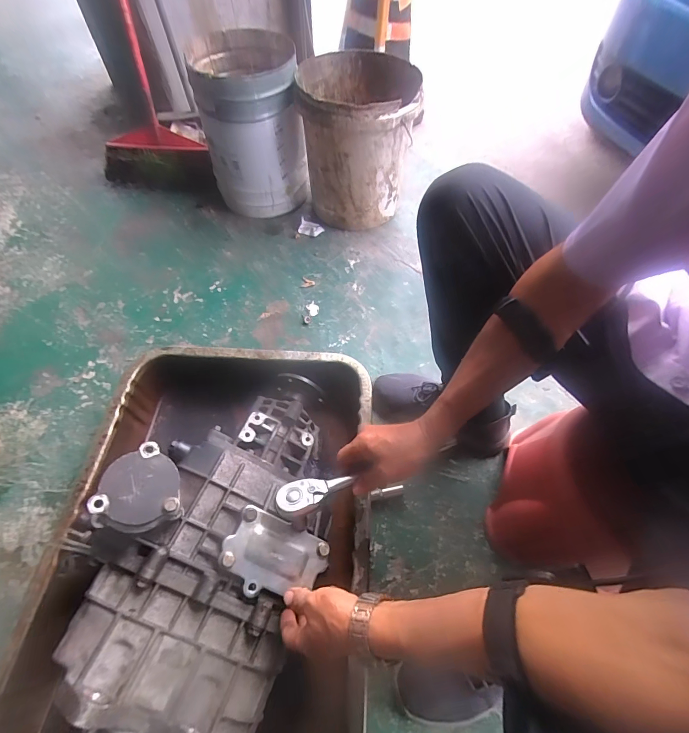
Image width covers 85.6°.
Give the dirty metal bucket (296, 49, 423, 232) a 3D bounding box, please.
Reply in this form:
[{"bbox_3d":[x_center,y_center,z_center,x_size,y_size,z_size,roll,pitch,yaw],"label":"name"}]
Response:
[{"bbox_3d":[0.028,-0.592,1.014,0.275,0.342,0.338,4,58,0],"label":"dirty metal bucket"}]

